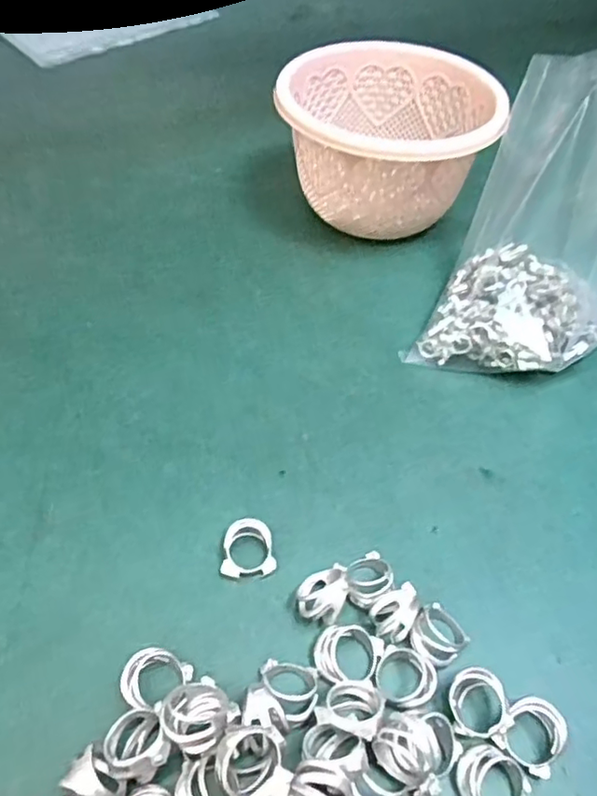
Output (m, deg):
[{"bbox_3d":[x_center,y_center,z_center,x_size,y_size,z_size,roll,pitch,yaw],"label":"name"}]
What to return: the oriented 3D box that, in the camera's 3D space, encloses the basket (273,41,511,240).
[{"bbox_3d":[0.060,-0.176,0.430,0.137,0.088,0.128,11,52,6],"label":"basket"}]

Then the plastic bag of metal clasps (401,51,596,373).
[{"bbox_3d":[0.144,-0.101,0.334,0.094,0.145,0.133,20,53,12],"label":"plastic bag of metal clasps"}]

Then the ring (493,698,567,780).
[{"bbox_3d":[0.088,0.127,0.231,0.022,0.015,0.023,2,52,-2],"label":"ring"}]

